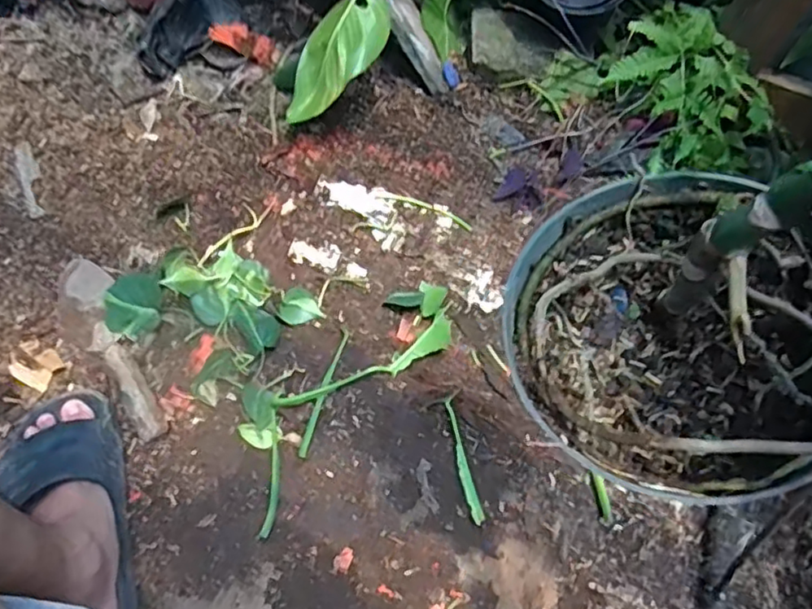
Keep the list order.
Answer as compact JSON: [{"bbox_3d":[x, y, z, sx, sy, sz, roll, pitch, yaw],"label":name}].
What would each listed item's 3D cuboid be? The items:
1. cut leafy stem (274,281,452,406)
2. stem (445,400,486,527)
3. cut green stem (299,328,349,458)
[{"bbox_3d":[-0.048,0.052,0.772,0.248,0.021,0.094,-26,73,-17],"label":"cut leafy stem"},{"bbox_3d":[0.064,0.182,0.726,0.016,0.004,0.141,-11,69,-12],"label":"stem"},{"bbox_3d":[-0.097,0.102,0.750,0.010,0.004,0.166,17,66,0],"label":"cut green stem"}]

